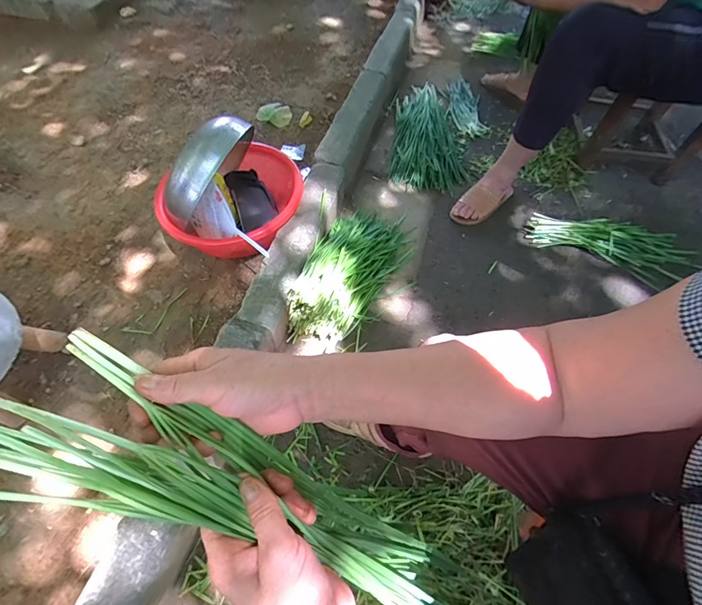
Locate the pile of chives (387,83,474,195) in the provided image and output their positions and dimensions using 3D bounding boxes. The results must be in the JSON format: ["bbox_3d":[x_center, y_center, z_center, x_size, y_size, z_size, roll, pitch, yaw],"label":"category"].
[{"bbox_3d":[0.269,-0.554,1.267,0.255,0.068,0.469,7,58,3],"label":"pile of chives"}]

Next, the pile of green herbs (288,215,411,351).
[{"bbox_3d":[0.017,-0.111,0.940,0.208,0.136,0.430,15,58,7],"label":"pile of green herbs"}]

